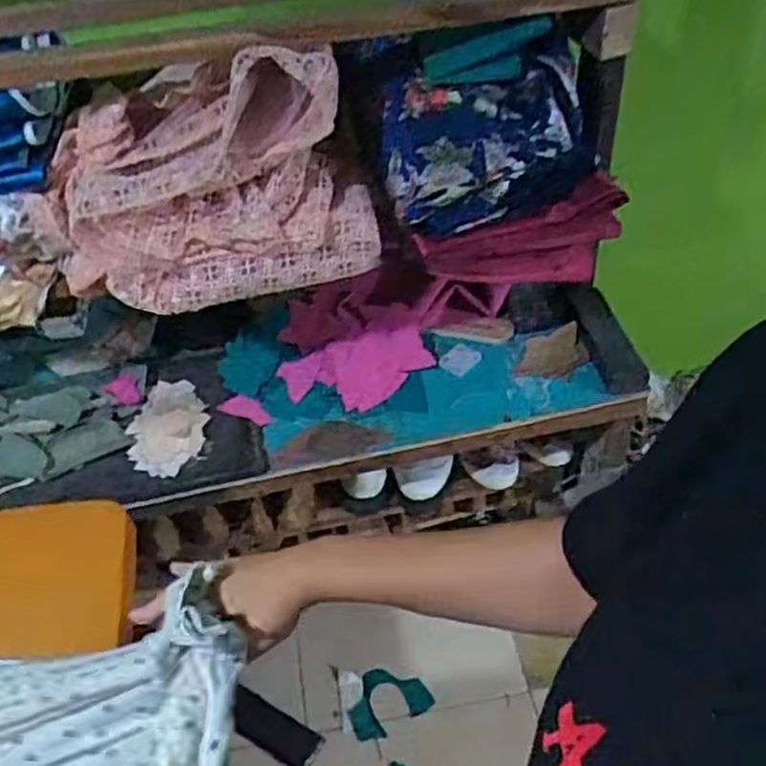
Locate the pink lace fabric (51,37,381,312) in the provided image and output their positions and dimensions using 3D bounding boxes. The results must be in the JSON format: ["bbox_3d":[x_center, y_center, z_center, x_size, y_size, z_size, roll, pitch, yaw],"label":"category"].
[{"bbox_3d":[-0.177,-0.219,0.782,0.323,0.212,0.158,-7,45,-2],"label":"pink lace fabric"}]

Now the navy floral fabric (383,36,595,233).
[{"bbox_3d":[0.117,-0.264,0.794,0.232,0.119,0.154,-8,45,-3],"label":"navy floral fabric"}]

